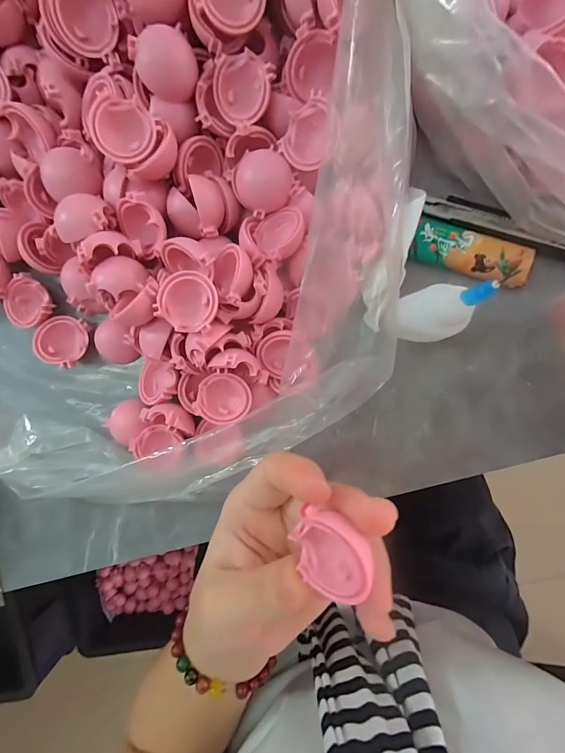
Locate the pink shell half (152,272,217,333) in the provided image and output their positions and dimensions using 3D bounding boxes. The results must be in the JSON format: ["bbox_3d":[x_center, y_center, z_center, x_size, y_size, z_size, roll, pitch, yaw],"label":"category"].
[{"bbox_3d":[-0.046,-0.037,0.174,0.029,0.013,0.028,0,91,3],"label":"pink shell half"}]

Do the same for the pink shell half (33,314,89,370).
[{"bbox_3d":[-0.132,-0.021,0.210,0.026,0.014,0.029,4,92,3],"label":"pink shell half"}]

